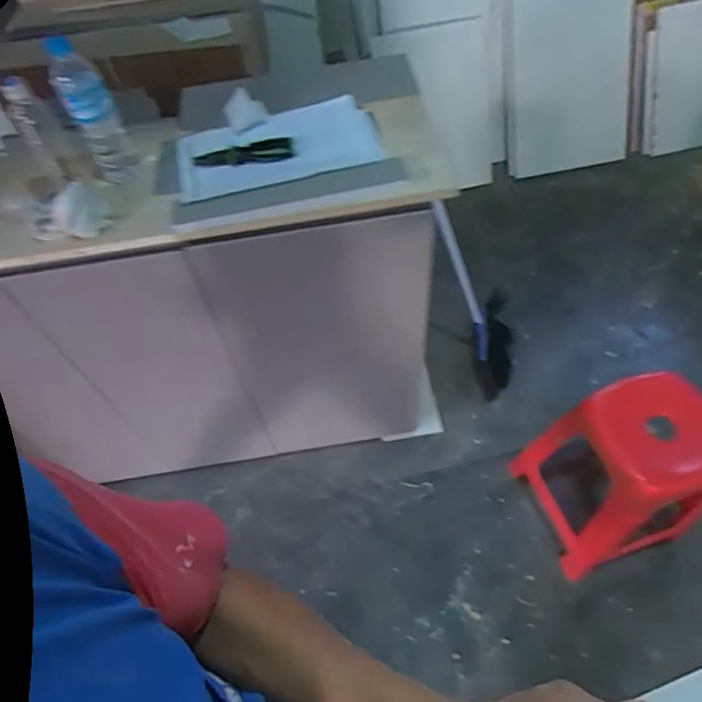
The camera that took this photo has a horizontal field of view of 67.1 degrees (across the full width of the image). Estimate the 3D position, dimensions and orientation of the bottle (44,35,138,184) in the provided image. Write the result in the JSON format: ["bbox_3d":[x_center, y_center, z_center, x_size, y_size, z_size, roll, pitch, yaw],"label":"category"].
[{"bbox_3d":[-0.404,-0.370,0.841,0.066,0.220,0.062,-26,60,-12],"label":"bottle"}]

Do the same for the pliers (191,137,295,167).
[{"bbox_3d":[-0.184,-0.340,0.911,0.172,0.027,0.032,-9,56,-2],"label":"pliers"}]

